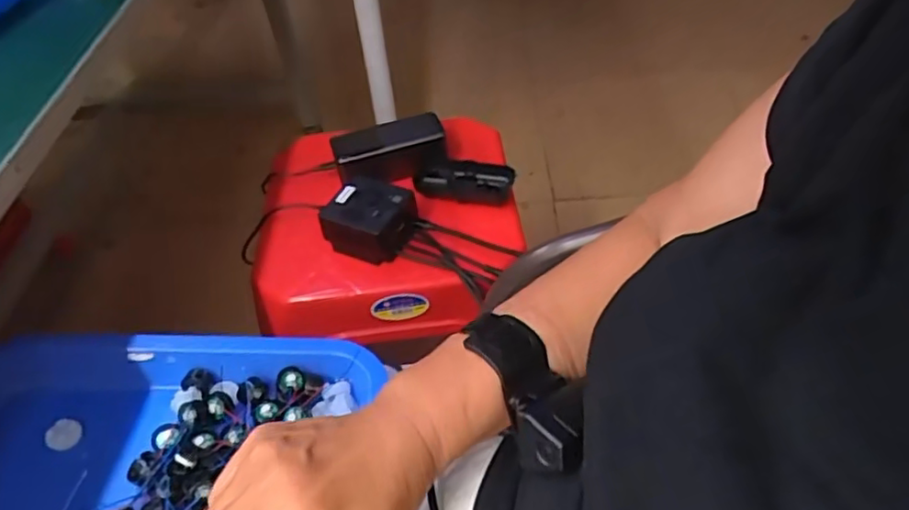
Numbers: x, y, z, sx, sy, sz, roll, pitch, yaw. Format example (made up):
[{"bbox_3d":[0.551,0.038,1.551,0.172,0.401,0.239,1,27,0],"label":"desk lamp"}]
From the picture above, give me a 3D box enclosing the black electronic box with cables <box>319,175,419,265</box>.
[{"bbox_3d":[-0.086,-0.036,0.648,0.080,0.046,0.074,21,52,24],"label":"black electronic box with cables"}]

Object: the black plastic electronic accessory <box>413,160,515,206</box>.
[{"bbox_3d":[0.010,-0.081,0.692,0.106,0.029,0.043,1,46,7],"label":"black plastic electronic accessory"}]

